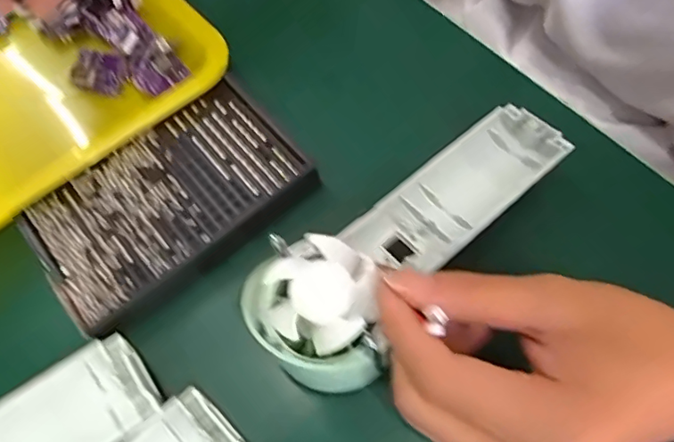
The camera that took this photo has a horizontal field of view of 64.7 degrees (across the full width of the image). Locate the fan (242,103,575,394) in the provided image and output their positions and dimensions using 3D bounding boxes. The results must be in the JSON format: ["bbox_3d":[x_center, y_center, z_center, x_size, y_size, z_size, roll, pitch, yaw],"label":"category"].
[{"bbox_3d":[0.037,0.003,0.250,0.172,0.028,0.065,-38,68,-22],"label":"fan"}]

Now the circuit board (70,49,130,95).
[{"bbox_3d":[-0.143,-0.091,0.319,0.027,0.008,0.027,7,65,7],"label":"circuit board"}]

